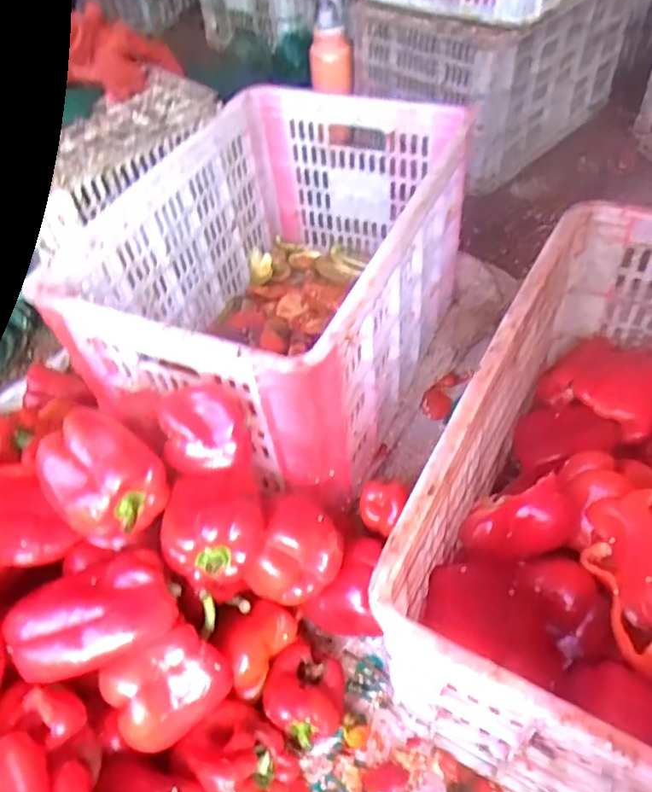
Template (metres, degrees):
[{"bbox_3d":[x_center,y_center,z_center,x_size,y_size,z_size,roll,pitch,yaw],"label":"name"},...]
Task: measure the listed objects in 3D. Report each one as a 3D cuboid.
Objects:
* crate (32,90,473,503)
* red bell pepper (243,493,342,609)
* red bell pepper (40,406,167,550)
[{"bbox_3d":[-0.057,-0.156,0.833,0.365,0.283,0.506,16,53,18],"label":"crate"},{"bbox_3d":[-0.027,0.151,0.608,0.075,0.071,0.100,19,54,20],"label":"red bell pepper"},{"bbox_3d":[-0.207,0.080,0.566,0.114,0.087,0.086,30,59,27],"label":"red bell pepper"}]

